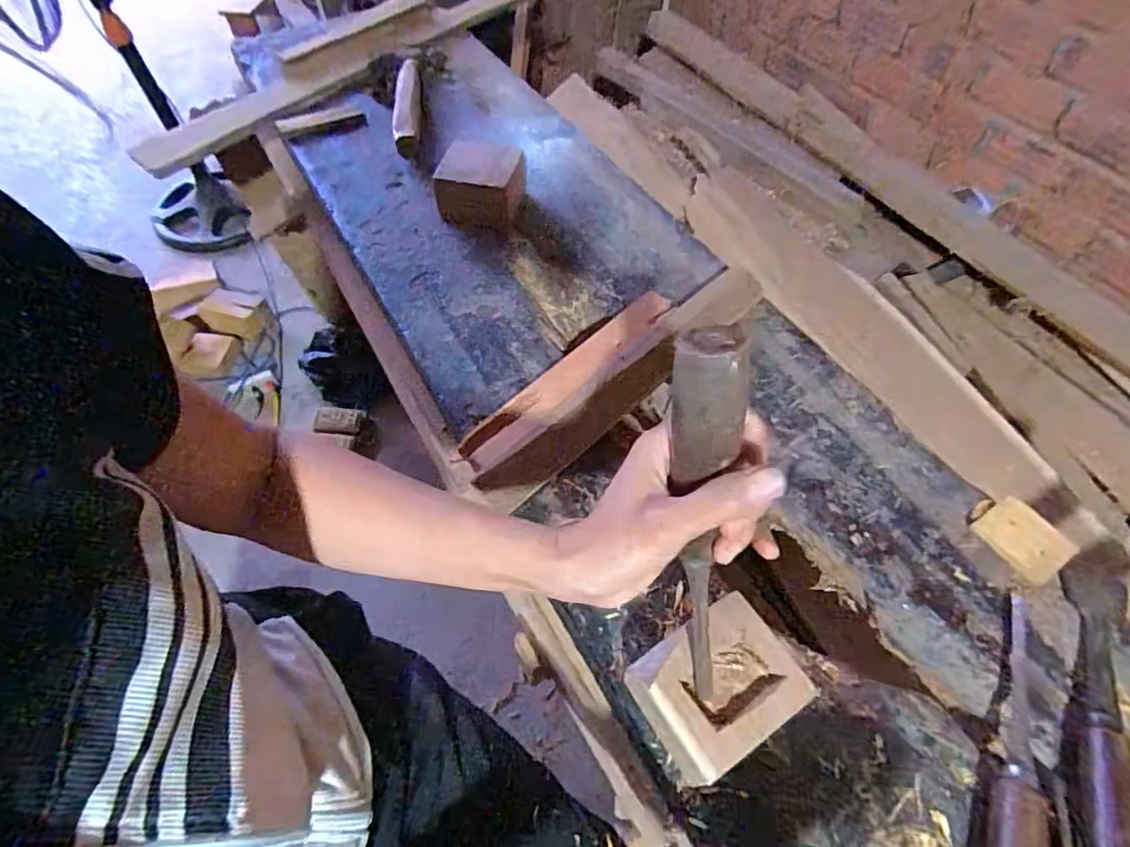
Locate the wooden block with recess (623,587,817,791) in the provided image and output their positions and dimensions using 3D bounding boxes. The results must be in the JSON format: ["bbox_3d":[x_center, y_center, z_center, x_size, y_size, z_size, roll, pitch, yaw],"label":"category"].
[{"bbox_3d":[0.108,0.191,0.410,0.101,0.061,0.085,-28,62,-17],"label":"wooden block with recess"}]

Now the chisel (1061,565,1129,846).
[{"bbox_3d":[0.390,0.226,0.410,0.039,0.031,0.248,25,60,15],"label":"chisel"}]

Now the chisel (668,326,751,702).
[{"bbox_3d":[0.073,0.064,0.304,0.028,0.243,0.028,-13,35,-9],"label":"chisel"}]

